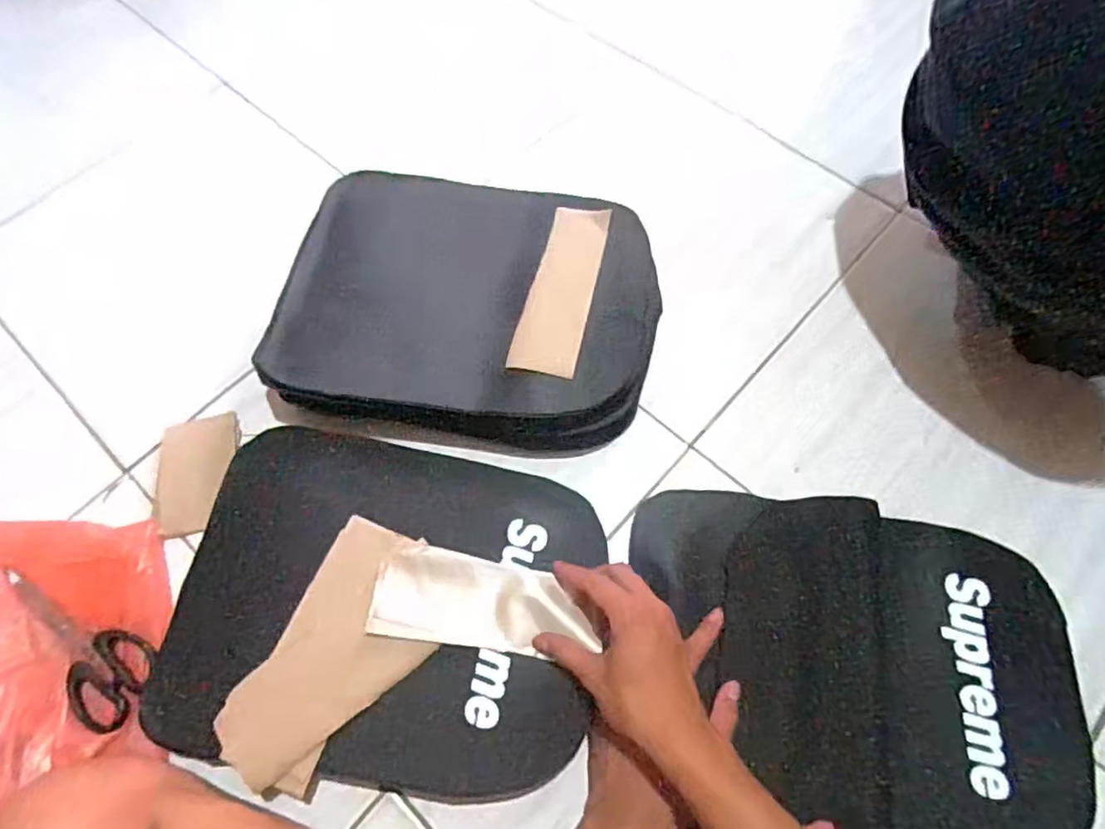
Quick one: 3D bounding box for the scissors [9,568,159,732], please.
[{"bbox_3d":[-0.423,0.202,0.547,0.177,0.013,0.073,21,68,10],"label":"scissors"}]

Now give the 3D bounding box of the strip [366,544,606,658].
[{"bbox_3d":[-0.056,0.156,0.532,0.179,0.018,0.072,8,66,-1],"label":"strip"}]

